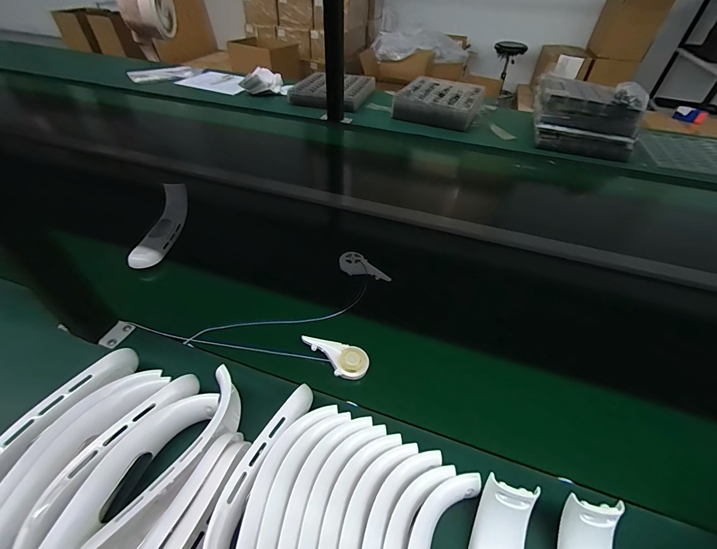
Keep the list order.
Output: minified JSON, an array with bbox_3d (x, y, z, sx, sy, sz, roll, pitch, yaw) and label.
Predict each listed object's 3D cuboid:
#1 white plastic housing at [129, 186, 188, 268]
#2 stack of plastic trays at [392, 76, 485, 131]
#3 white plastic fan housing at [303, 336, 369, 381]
[{"bbox_3d":[-0.367,-0.092,0.617,0.049,0.052,0.192,-2,44,-4],"label":"white plastic housing"},{"bbox_3d":[0.276,-0.586,1.139,0.267,0.071,0.273,15,46,14],"label":"stack of plastic trays"},{"bbox_3d":[-0.032,0.111,0.445,0.091,0.009,0.044,13,58,1],"label":"white plastic fan housing"}]

